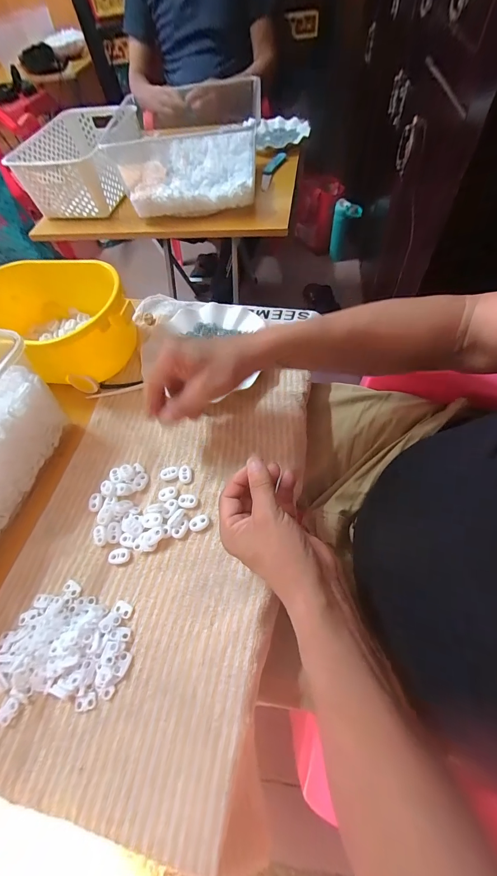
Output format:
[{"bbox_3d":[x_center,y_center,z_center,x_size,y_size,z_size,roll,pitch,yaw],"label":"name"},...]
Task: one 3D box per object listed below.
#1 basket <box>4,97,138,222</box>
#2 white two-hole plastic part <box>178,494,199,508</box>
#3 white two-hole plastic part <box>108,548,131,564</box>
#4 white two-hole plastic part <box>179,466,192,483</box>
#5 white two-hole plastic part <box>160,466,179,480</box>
[{"bbox_3d":[-0.387,-0.660,0.740,0.223,0.093,0.318,2,61,8],"label":"basket"},{"bbox_3d":[-0.069,0.072,0.358,0.022,0.004,0.015,3,61,8],"label":"white two-hole plastic part"},{"bbox_3d":[-0.139,0.127,0.336,0.023,0.005,0.015,-10,60,1],"label":"white two-hole plastic part"},{"bbox_3d":[-0.076,0.043,0.375,0.015,0.004,0.022,-13,60,0],"label":"white two-hole plastic part"},{"bbox_3d":[-0.095,0.043,0.378,0.022,0.004,0.016,-10,60,1],"label":"white two-hole plastic part"}]

